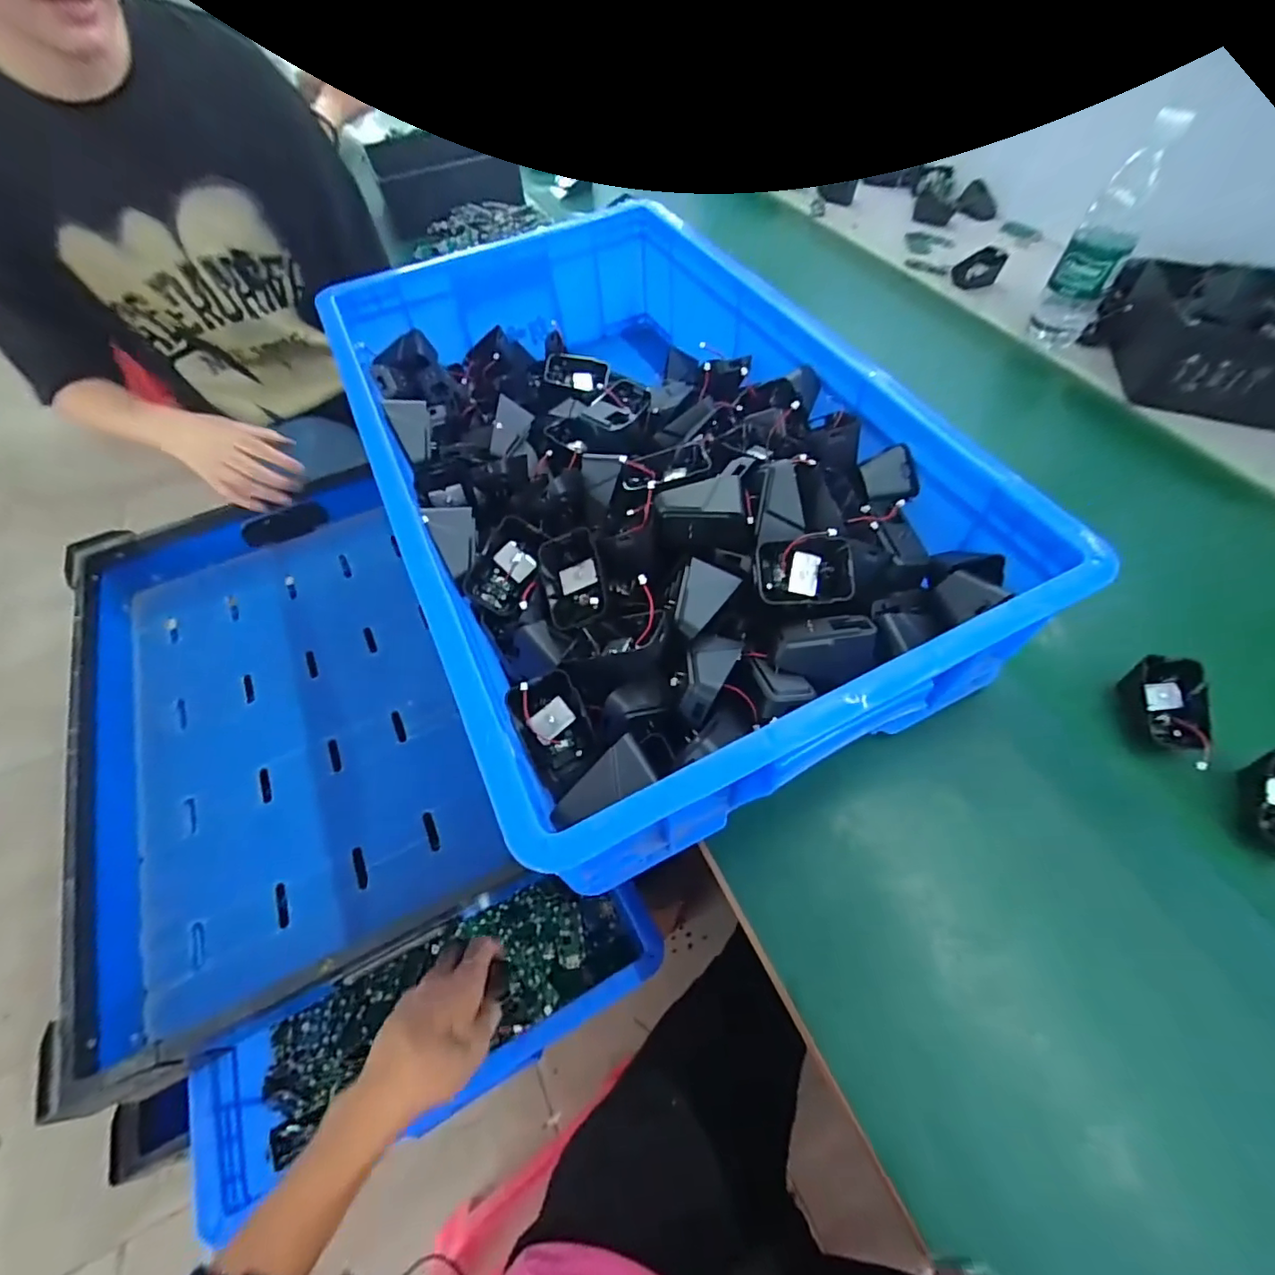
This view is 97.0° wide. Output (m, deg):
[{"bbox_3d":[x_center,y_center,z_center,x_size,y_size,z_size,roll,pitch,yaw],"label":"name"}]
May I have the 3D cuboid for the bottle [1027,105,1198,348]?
[{"bbox_3d":[0.542,-0.457,0.657,0.066,0.229,0.054,31,61,20],"label":"bottle"}]

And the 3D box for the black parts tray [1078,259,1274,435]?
[{"bbox_3d":[0.708,-0.349,0.662,0.271,0.100,0.207,18,57,12],"label":"black parts tray"}]

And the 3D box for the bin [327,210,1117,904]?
[{"bbox_3d":[-0.020,-0.170,0.504,0.380,0.132,0.627,-22,58,-14],"label":"bin"}]

